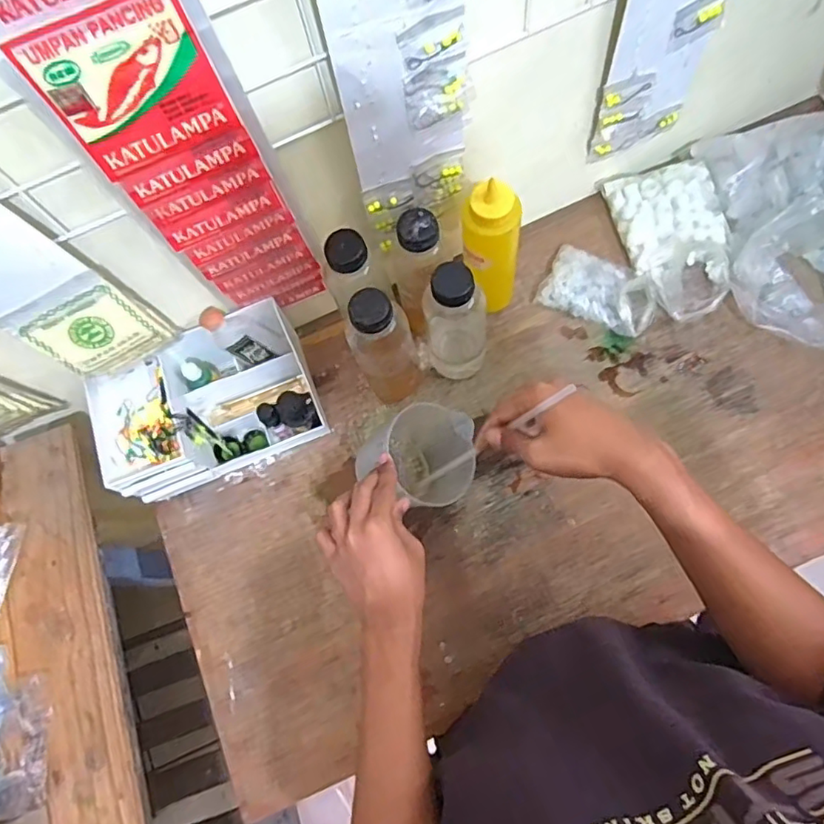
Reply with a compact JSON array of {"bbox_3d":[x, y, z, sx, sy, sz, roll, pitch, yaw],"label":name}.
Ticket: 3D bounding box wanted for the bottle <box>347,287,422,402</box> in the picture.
[{"bbox_3d":[-0.027,-0.058,0.620,0.061,0.193,0.058,-2,73,6],"label":"bottle"}]

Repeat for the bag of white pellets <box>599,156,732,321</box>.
[{"bbox_3d":[0.324,-0.216,0.710,0.125,0.054,0.201,-19,72,1],"label":"bag of white pellets"}]

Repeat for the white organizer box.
[{"bbox_3d":[-0.233,-0.008,0.676,0.230,0.109,0.154,-23,72,-1],"label":"white organizer box"}]

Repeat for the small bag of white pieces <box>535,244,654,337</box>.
[{"bbox_3d":[0.230,-0.147,0.708,0.134,0.034,0.084,26,78,13],"label":"small bag of white pieces"}]

